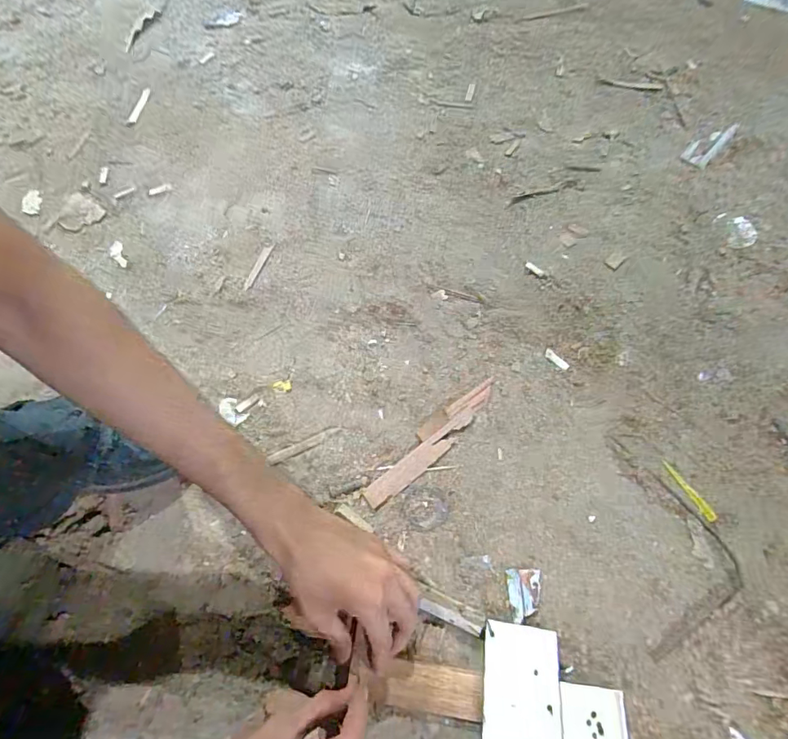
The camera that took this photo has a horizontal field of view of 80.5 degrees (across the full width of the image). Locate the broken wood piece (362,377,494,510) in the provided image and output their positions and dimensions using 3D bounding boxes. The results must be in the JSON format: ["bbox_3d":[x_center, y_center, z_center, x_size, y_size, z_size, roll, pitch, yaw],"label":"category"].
[{"bbox_3d":[0.041,0.075,0.495,0.032,0.004,0.182,41,74,19],"label":"broken wood piece"}]

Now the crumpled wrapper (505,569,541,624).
[{"bbox_3d":[0.119,0.208,0.428,0.030,0.007,0.044,3,66,4],"label":"crumpled wrapper"}]

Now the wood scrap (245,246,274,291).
[{"bbox_3d":[-0.174,-0.132,0.596,0.013,0.004,0.074,14,67,9],"label":"wood scrap"}]

